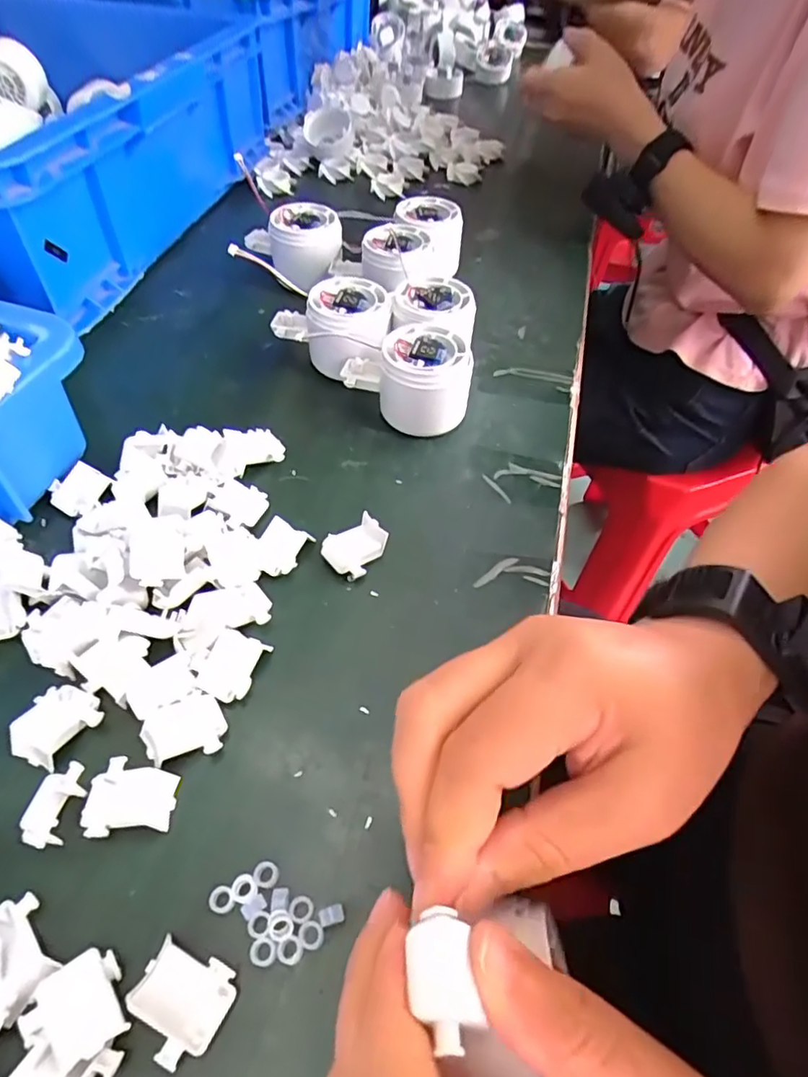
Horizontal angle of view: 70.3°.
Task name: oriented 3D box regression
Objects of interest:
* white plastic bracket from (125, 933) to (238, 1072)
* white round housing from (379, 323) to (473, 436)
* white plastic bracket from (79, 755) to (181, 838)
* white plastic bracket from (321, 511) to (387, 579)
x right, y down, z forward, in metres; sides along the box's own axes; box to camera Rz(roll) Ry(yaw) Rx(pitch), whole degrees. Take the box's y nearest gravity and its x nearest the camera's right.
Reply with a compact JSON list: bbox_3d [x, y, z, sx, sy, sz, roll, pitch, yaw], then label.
[{"bbox_3d":[-0.075,0.156,0.194,0.030,0.010,0.029,24,54,15],"label":"white plastic bracket"},{"bbox_3d":[0.014,-0.101,0.377,0.056,0.053,0.056,2,52,-2],"label":"white round housing"},{"bbox_3d":[-0.111,0.106,0.235,0.033,0.007,0.029,2,52,-2],"label":"white plastic bracket"},{"bbox_3d":[-0.027,0.003,0.314,0.028,0.016,0.032,38,59,24],"label":"white plastic bracket"}]

